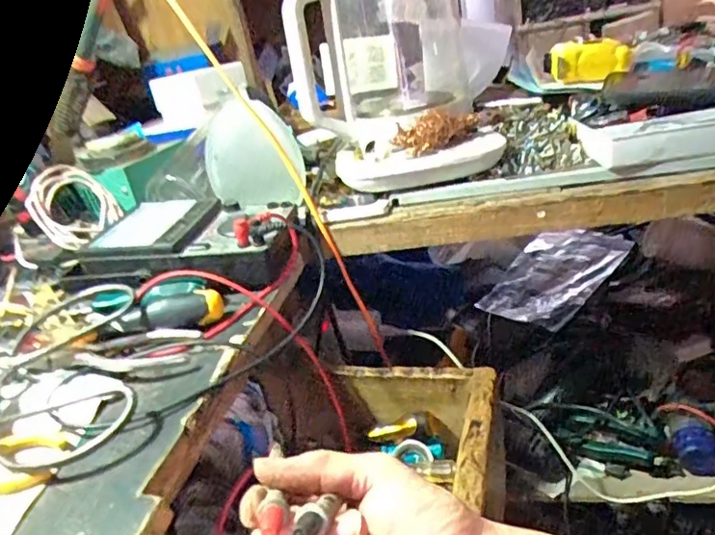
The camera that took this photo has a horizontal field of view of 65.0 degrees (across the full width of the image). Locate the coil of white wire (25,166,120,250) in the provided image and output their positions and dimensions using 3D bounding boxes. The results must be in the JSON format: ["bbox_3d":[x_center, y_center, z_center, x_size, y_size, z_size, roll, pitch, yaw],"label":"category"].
[{"bbox_3d":[-0.296,-0.061,0.574,0.025,0.081,0.081,-31,20,36],"label":"coil of white wire"}]

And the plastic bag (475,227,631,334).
[{"bbox_3d":[0.288,0.010,0.829,0.200,0.017,0.128,-42,43,-18],"label":"plastic bag"}]

